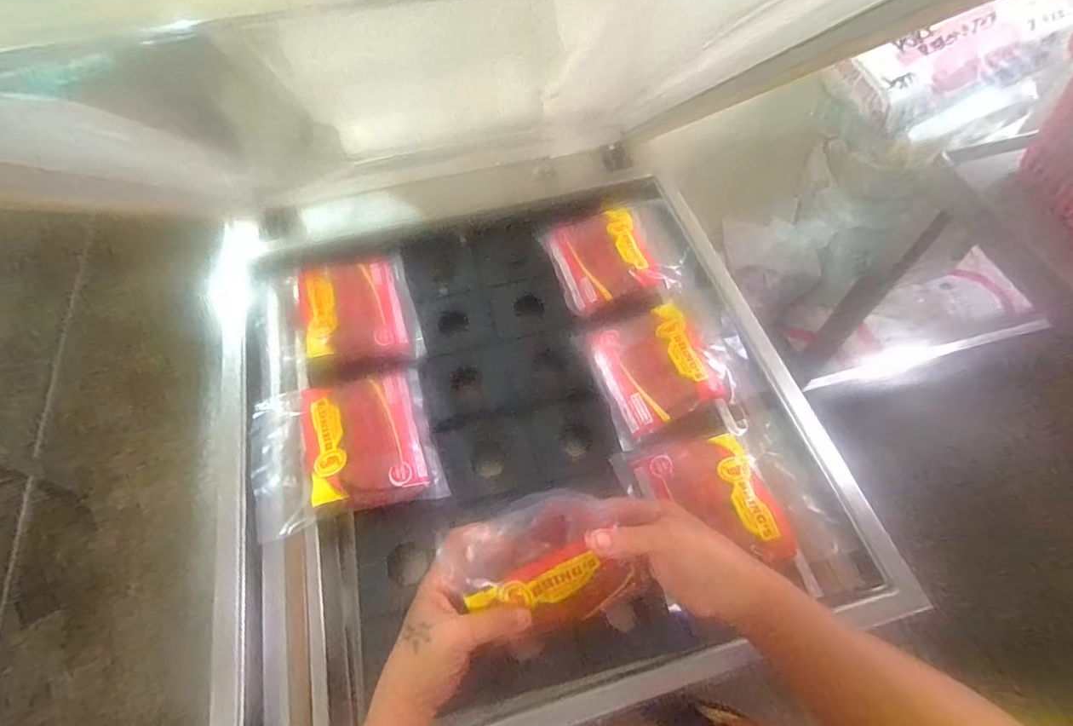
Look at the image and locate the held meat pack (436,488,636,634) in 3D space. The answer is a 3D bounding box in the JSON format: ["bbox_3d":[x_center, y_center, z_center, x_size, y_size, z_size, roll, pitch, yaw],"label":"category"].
[{"bbox_3d":[0.001,0.148,0.396,0.120,0.022,0.090,-18,61,-9],"label":"held meat pack"}]

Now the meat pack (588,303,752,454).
[{"bbox_3d":[0.143,0.005,0.557,0.160,0.032,0.154,-14,60,-7],"label":"meat pack"}]

